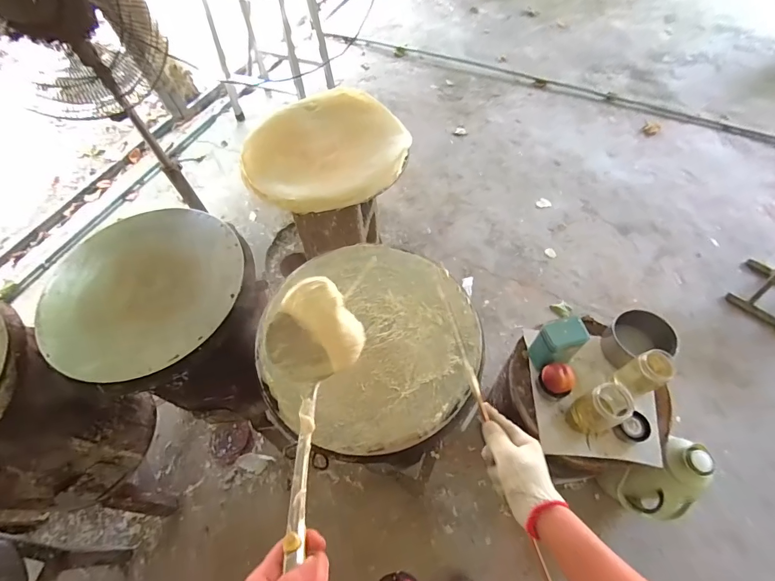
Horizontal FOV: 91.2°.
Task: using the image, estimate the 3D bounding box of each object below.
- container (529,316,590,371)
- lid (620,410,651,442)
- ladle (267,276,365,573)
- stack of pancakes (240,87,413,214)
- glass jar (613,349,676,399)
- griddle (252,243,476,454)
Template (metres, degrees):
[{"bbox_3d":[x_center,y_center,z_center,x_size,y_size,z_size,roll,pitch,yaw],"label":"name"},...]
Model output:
[{"bbox_3d":[0.396,0.131,0.888,0.090,0.145,0.071,-14,59,-5],"label":"container"},{"bbox_3d":[0.554,0.303,0.842,0.066,0.016,0.058,-25,81,-17],"label":"lid"},{"bbox_3d":[-0.083,0.162,0.387,0.113,0.093,0.358,-4,61,1],"label":"ladle"},{"bbox_3d":[-0.128,-0.329,0.889,0.344,0.061,0.376,25,63,18],"label":"stack of pancakes"},{"bbox_3d":[0.560,0.182,0.831,0.071,0.138,0.068,-2,59,3],"label":"glass jar"},{"bbox_3d":[-0.037,0.079,0.674,0.378,0.036,0.381,-2,58,3],"label":"griddle"}]

